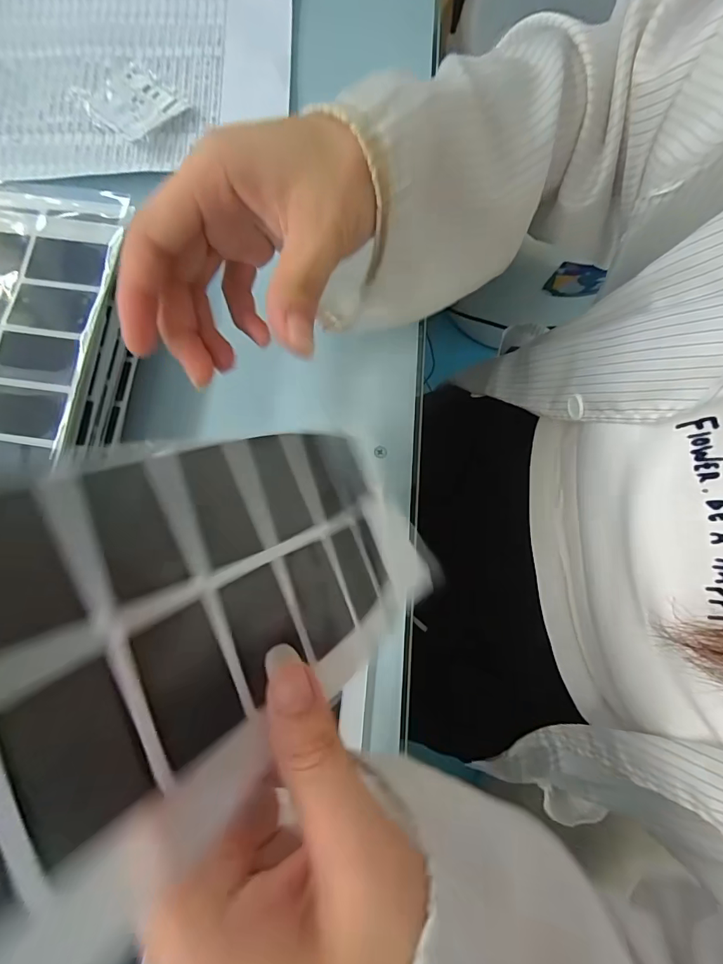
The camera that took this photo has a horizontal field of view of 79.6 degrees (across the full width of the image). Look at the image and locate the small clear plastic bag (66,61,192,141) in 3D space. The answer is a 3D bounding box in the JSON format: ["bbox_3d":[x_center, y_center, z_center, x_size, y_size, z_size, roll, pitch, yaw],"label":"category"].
[{"bbox_3d":[-0.173,-0.286,0.325,0.075,0.004,0.059,42,81,7],"label":"small clear plastic bag"}]

